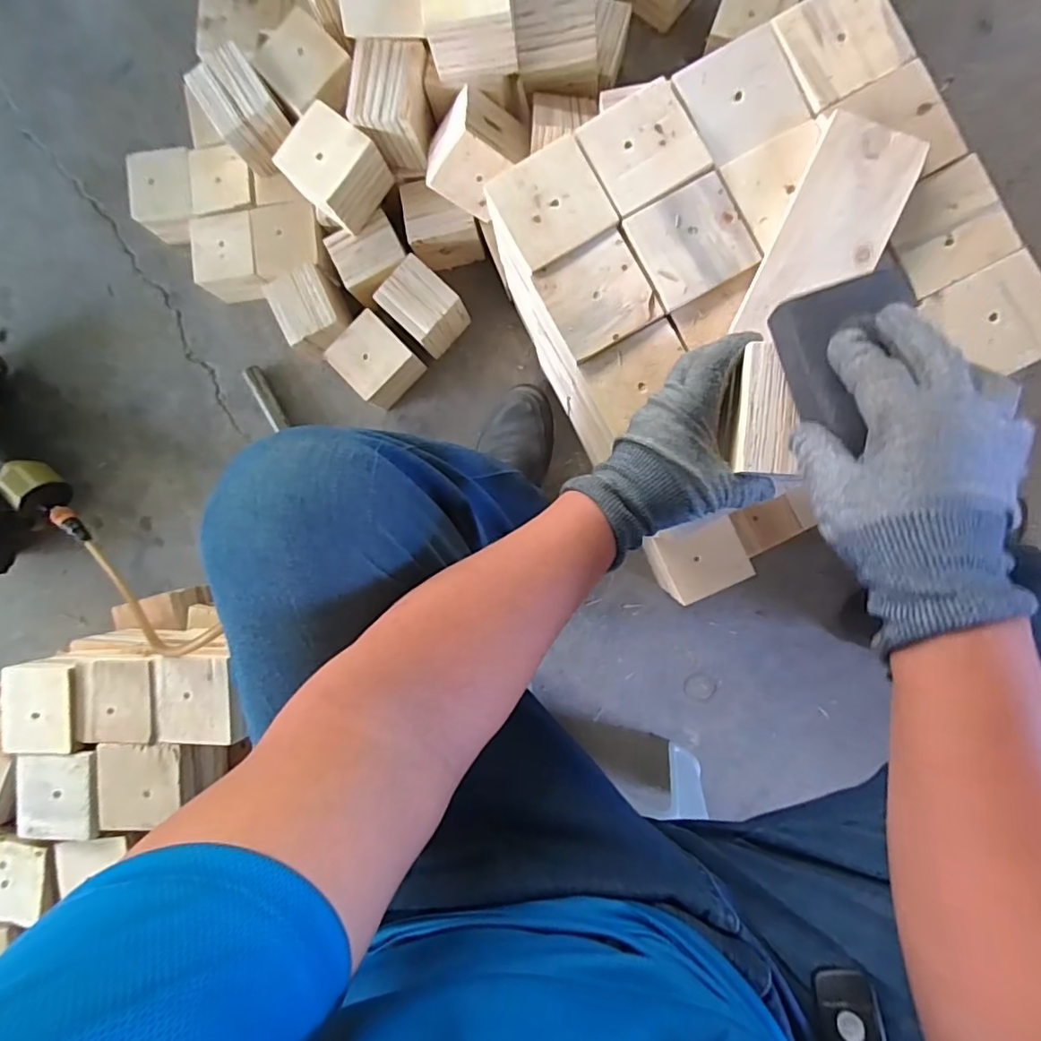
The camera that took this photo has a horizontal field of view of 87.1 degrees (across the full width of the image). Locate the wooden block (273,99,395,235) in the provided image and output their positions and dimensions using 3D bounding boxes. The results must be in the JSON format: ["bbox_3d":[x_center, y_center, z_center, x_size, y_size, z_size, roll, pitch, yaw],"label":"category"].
[{"bbox_3d":[-0.233,-0.441,0.692,0.106,0.068,0.097,39,95,4],"label":"wooden block"}]

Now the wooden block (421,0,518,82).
[{"bbox_3d":[-0.053,-0.556,0.596,0.098,0.065,0.103,-1,92,6],"label":"wooden block"}]

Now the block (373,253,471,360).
[{"bbox_3d":[-0.132,-0.298,0.773,0.096,0.093,0.079,44,96,3],"label":"block"}]

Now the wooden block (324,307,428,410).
[{"bbox_3d":[-0.203,-0.229,0.789,0.099,0.084,0.094,44,96,3],"label":"wooden block"}]

